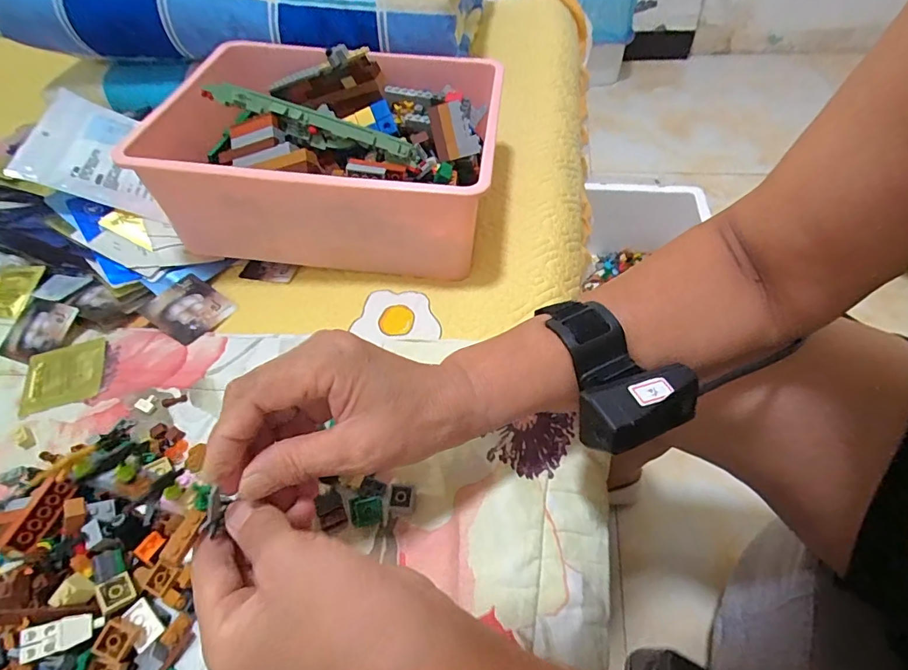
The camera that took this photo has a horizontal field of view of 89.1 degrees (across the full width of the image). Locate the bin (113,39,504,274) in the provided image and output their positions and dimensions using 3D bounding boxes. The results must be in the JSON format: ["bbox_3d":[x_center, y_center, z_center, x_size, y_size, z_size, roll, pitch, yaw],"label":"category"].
[{"bbox_3d":[-0.110,-0.183,0.468,0.294,0.129,0.236,2,52,8],"label":"bin"}]

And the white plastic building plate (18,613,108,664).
[{"bbox_3d":[-0.213,0.162,0.251,0.034,0.007,0.017,-1,43,-36],"label":"white plastic building plate"}]

